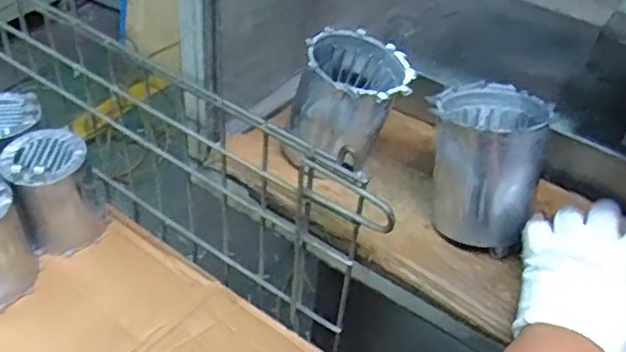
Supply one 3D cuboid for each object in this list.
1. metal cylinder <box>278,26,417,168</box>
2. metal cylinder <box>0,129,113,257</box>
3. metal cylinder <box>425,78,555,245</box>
[{"bbox_3d":[0.038,-0.071,0.592,0.090,0.109,0.097,20,45,15],"label":"metal cylinder"},{"bbox_3d":[-0.288,0.016,0.702,0.090,0.122,0.085,3,43,-3],"label":"metal cylinder"},{"bbox_3d":[0.149,-0.017,0.550,0.101,0.103,0.112,15,44,10],"label":"metal cylinder"}]

